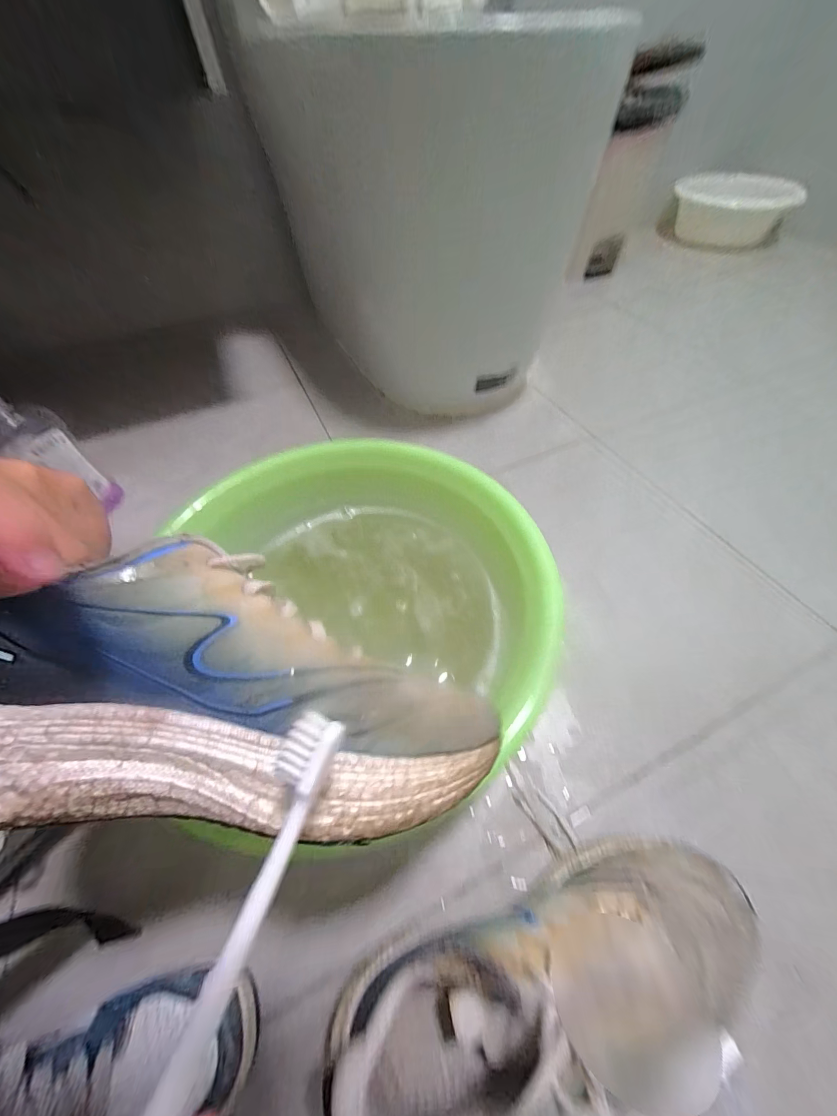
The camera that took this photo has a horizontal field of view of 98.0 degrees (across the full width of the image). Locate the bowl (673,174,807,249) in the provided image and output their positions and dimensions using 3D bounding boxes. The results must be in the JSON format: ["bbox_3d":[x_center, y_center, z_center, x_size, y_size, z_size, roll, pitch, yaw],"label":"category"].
[{"bbox_3d":[0.907,-1.029,1.060,0.297,0.107,0.264,22,58,19],"label":"bowl"}]

